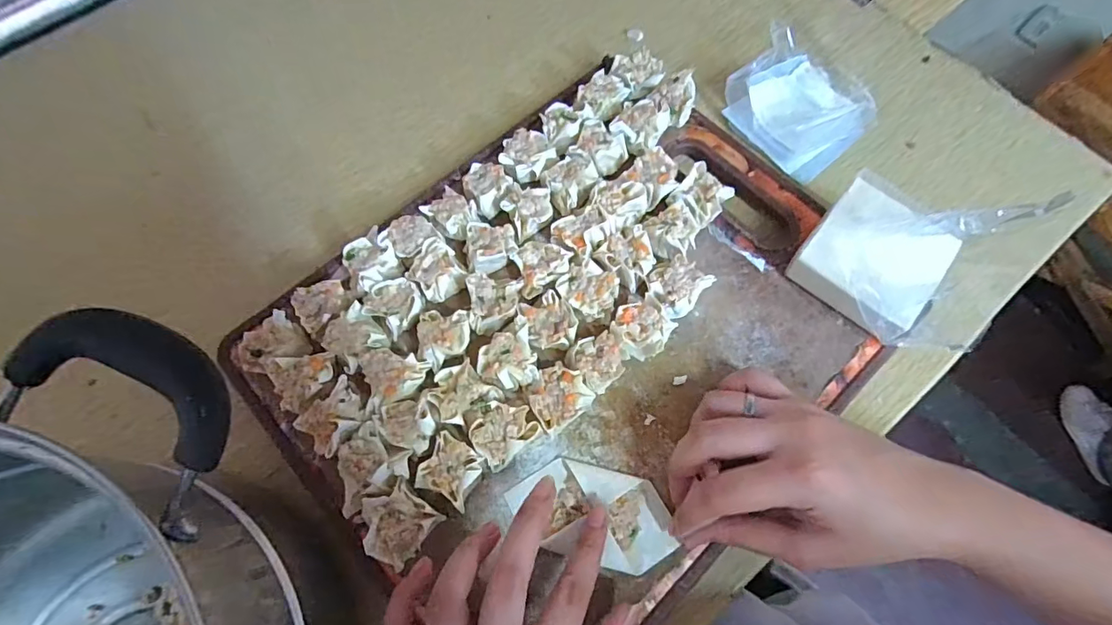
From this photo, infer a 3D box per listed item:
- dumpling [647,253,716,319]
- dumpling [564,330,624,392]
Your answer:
[{"bbox_3d":[0.078,-0.018,0.324,0.032,0.021,0.035,0,70,0],"label":"dumpling"},{"bbox_3d":[0.023,0.031,0.307,0.031,0.022,0.031,-15,71,-6],"label":"dumpling"}]

